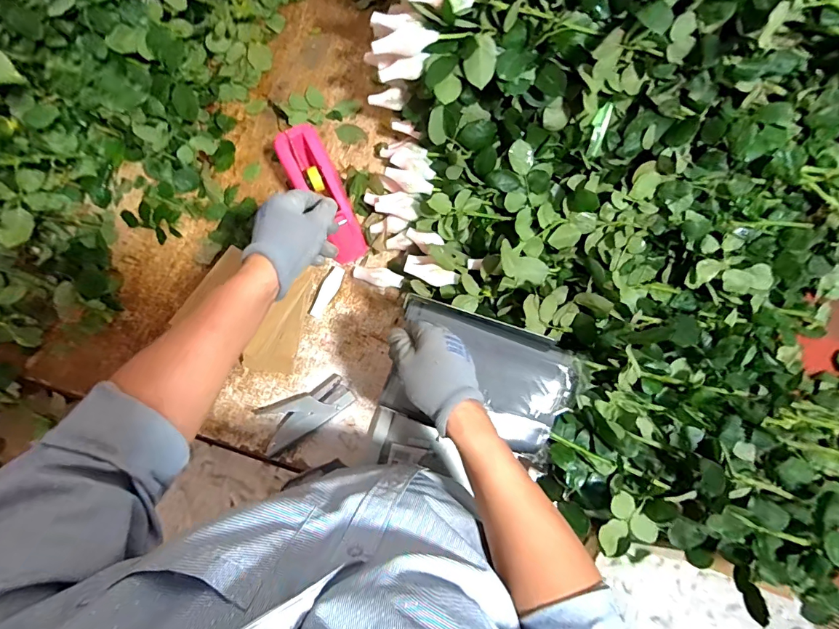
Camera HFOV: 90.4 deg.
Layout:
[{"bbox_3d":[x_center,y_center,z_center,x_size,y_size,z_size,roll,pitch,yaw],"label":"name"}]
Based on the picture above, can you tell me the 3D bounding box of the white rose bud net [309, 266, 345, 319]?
[{"bbox_3d":[-0.153,-0.037,0.693,0.027,0.004,0.090,25,85,-12],"label":"white rose bud net"}]

